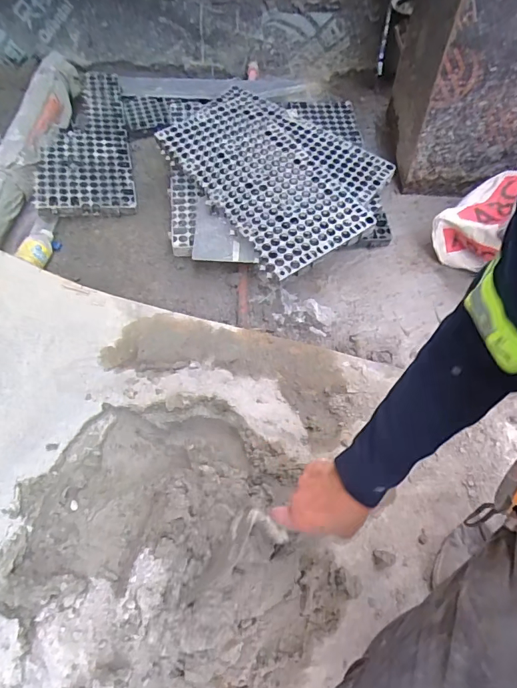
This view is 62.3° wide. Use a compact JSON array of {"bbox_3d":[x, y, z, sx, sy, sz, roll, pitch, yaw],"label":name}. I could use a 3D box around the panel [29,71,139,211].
[{"bbox_3d":[-0.455,-0.544,1.109,0.216,0.025,0.503,-4,60,-20],"label":"panel"}]

